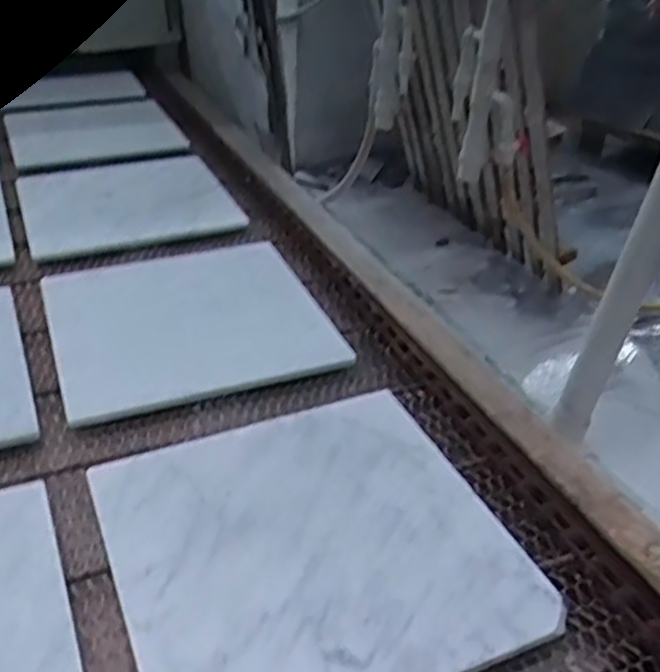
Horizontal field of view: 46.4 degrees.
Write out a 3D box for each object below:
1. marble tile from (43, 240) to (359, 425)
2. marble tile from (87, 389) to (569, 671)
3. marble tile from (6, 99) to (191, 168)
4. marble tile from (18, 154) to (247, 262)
[{"bbox_3d":[-0.165,-0.028,0.900,0.302,0.017,0.298,-11,35,-20],"label":"marble tile"},{"bbox_3d":[-0.015,0.163,0.619,0.300,0.011,0.296,-12,36,-21],"label":"marble tile"},{"bbox_3d":[-0.448,-0.390,1.453,0.288,0.018,0.313,-13,36,-22],"label":"marble tile"},{"bbox_3d":[-0.317,-0.219,1.191,0.296,0.012,0.343,-11,36,-20],"label":"marble tile"}]

